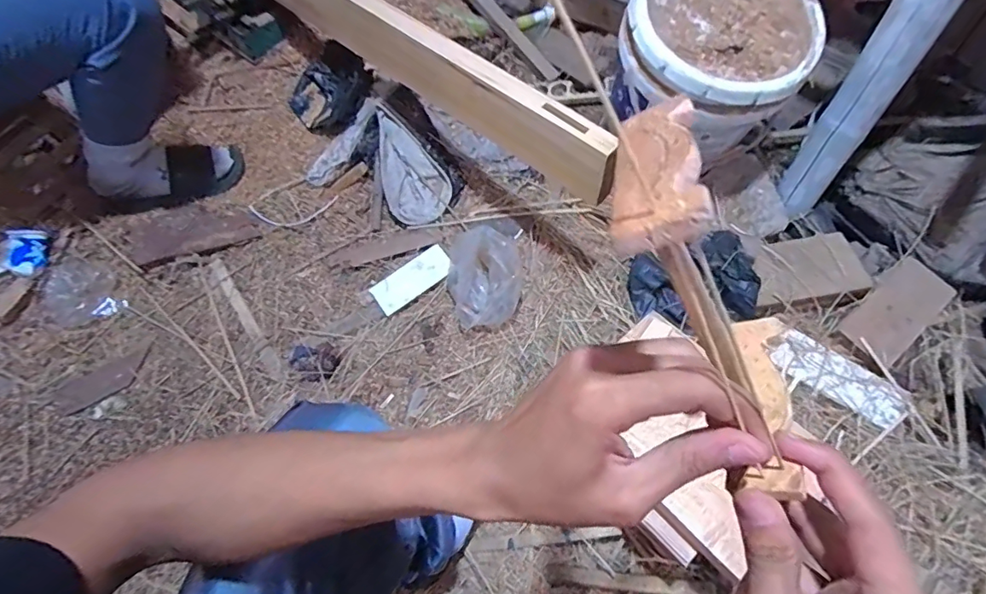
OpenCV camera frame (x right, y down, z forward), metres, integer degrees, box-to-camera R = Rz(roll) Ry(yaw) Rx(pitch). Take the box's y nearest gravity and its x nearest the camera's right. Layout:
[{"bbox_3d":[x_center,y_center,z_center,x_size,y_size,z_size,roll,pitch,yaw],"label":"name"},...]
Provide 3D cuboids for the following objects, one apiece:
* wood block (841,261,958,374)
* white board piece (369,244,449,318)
[{"bbox_3d":[0.722,0.027,0.891,0.203,0.019,0.097,-41,61,-9],"label":"wood block"},{"bbox_3d":[-0.155,-0.035,0.953,0.158,0.012,0.066,-37,75,-11],"label":"white board piece"}]

